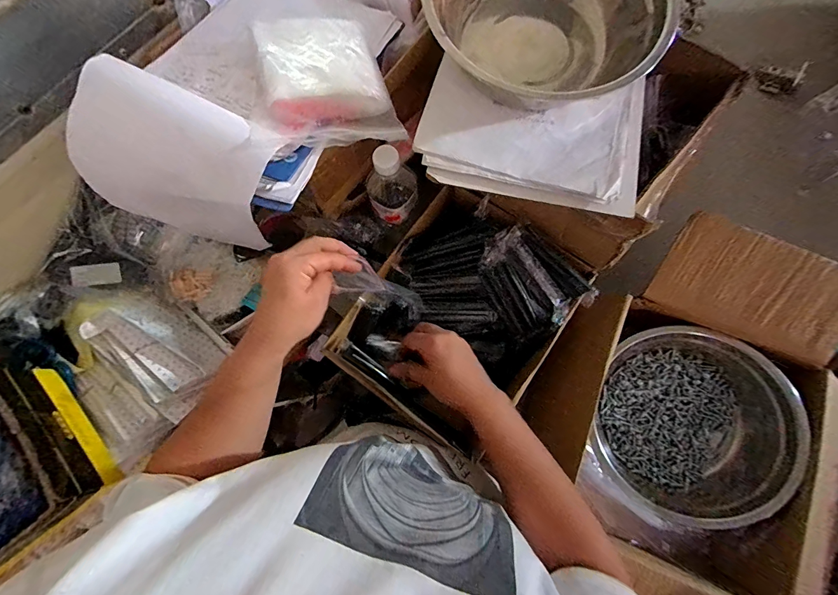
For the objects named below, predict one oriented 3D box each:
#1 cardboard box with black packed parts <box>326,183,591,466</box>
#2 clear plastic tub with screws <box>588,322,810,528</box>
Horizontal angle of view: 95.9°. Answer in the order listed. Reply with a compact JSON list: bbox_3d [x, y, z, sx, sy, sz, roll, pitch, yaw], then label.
[{"bbox_3d":[0.051,0.037,0.557,0.246,0.157,0.298,38,82,8],"label":"cardboard box with black packed parts"},{"bbox_3d":[0.381,0.175,0.523,0.230,0.068,0.240,0,79,1],"label":"clear plastic tub with screws"}]

